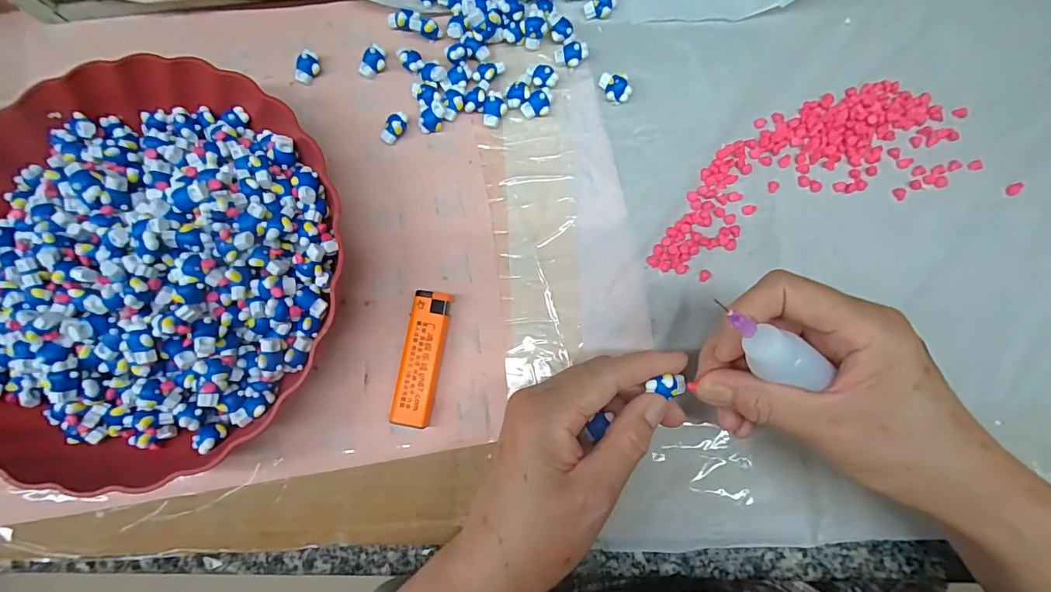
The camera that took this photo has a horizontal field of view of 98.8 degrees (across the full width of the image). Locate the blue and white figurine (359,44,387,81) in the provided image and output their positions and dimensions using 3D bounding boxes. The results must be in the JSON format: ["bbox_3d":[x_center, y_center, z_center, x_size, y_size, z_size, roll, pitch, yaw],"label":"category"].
[{"bbox_3d":[-0.104,-0.160,0.307,0.022,0.013,0.013,-28,81,-2],"label":"blue and white figurine"}]

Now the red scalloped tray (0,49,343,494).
[{"bbox_3d":[-0.232,-0.020,0.271,0.234,0.061,0.238,22,83,6],"label":"red scalloped tray"}]

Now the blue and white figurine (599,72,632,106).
[{"bbox_3d":[0.059,-0.137,0.295,0.015,0.010,0.021,-35,81,-3],"label":"blue and white figurine"}]

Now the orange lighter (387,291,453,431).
[{"bbox_3d":[-0.063,0.037,0.274,0.023,0.014,0.080,9,82,4],"label":"orange lighter"}]

